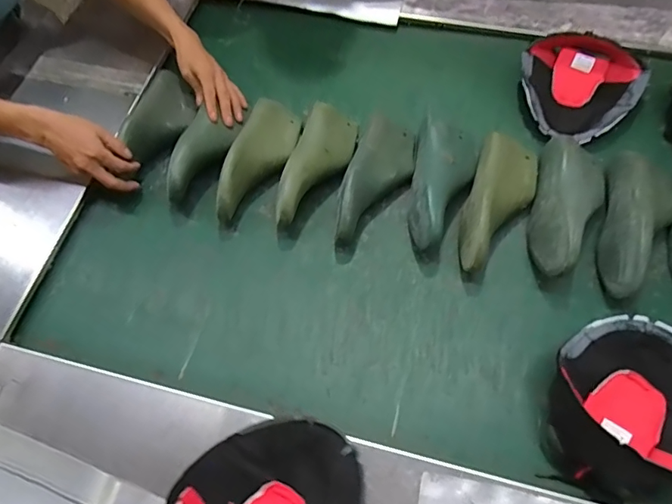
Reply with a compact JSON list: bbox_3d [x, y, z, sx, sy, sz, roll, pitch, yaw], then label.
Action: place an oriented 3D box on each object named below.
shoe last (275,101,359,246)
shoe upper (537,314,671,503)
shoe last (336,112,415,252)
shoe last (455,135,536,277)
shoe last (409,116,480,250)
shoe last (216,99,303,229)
[{"bbox_3d":[-0.031,-0.143,0.777,0.093,0.065,0.246,15,67,9],"label":"shoe last"},{"bbox_3d":[0.376,0.188,0.600,0.183,0.078,0.241,19,68,10],"label":"shoe upper"},{"bbox_3d":[0.066,-0.117,0.772,0.098,0.062,0.244,17,67,10],"label":"shoe last"},{"bbox_3d":[0.256,-0.077,0.732,0.092,0.073,0.240,18,68,10],"label":"shoe last"},{"bbox_3d":[0.176,-0.111,0.766,0.101,0.076,0.243,8,66,6],"label":"shoe last"},{"bbox_3d":[-0.136,-0.159,0.809,0.096,0.074,0.248,21,68,11],"label":"shoe last"}]

